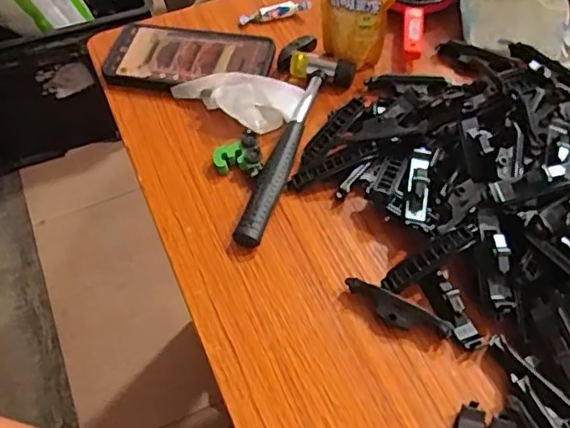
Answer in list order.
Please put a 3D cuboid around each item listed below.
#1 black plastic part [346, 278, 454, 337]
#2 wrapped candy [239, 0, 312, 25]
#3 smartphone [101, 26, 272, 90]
[{"bbox_3d":[0.080,0.071,0.432,0.079,0.017,0.018,21,60,17],"label":"black plastic part"},{"bbox_3d":[-0.011,-0.214,0.634,0.075,0.014,0.012,-14,56,-5],"label":"wrapped candy"},{"bbox_3d":[-0.093,-0.154,0.591,0.157,0.011,0.077,8,60,6],"label":"smartphone"}]

